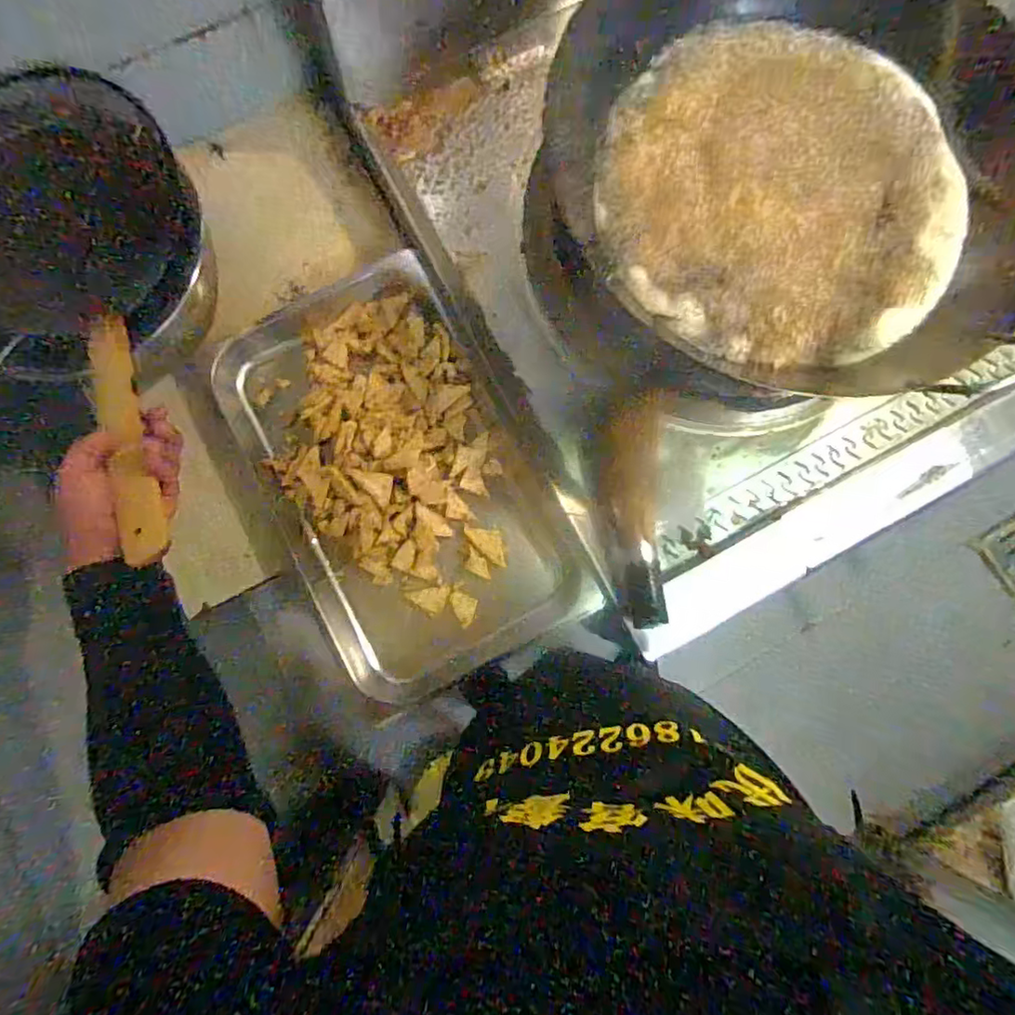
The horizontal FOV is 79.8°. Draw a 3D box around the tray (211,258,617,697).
[{"bbox_3d":[-0.141,-0.044,0.772,0.330,0.058,0.520,-30,83,-6],"label":"tray"}]

